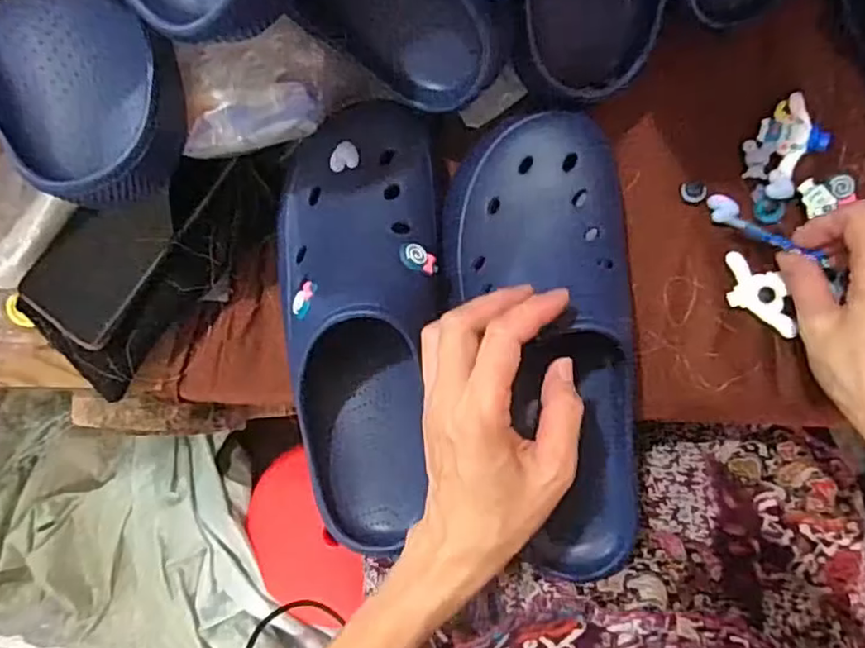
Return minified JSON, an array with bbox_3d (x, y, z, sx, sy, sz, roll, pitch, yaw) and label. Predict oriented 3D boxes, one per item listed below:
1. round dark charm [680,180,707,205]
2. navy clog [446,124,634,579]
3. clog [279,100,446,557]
[{"bbox_3d":[0.174,-0.088,0.433,0.016,0.006,0.016,0,88,6],"label":"round dark charm"},{"bbox_3d":[0.074,0.019,0.392,0.108,0.077,0.283,-10,95,6],"label":"navy clog"},{"bbox_3d":[-0.046,0.004,0.411,0.102,0.080,0.278,-2,88,6],"label":"clog"}]

